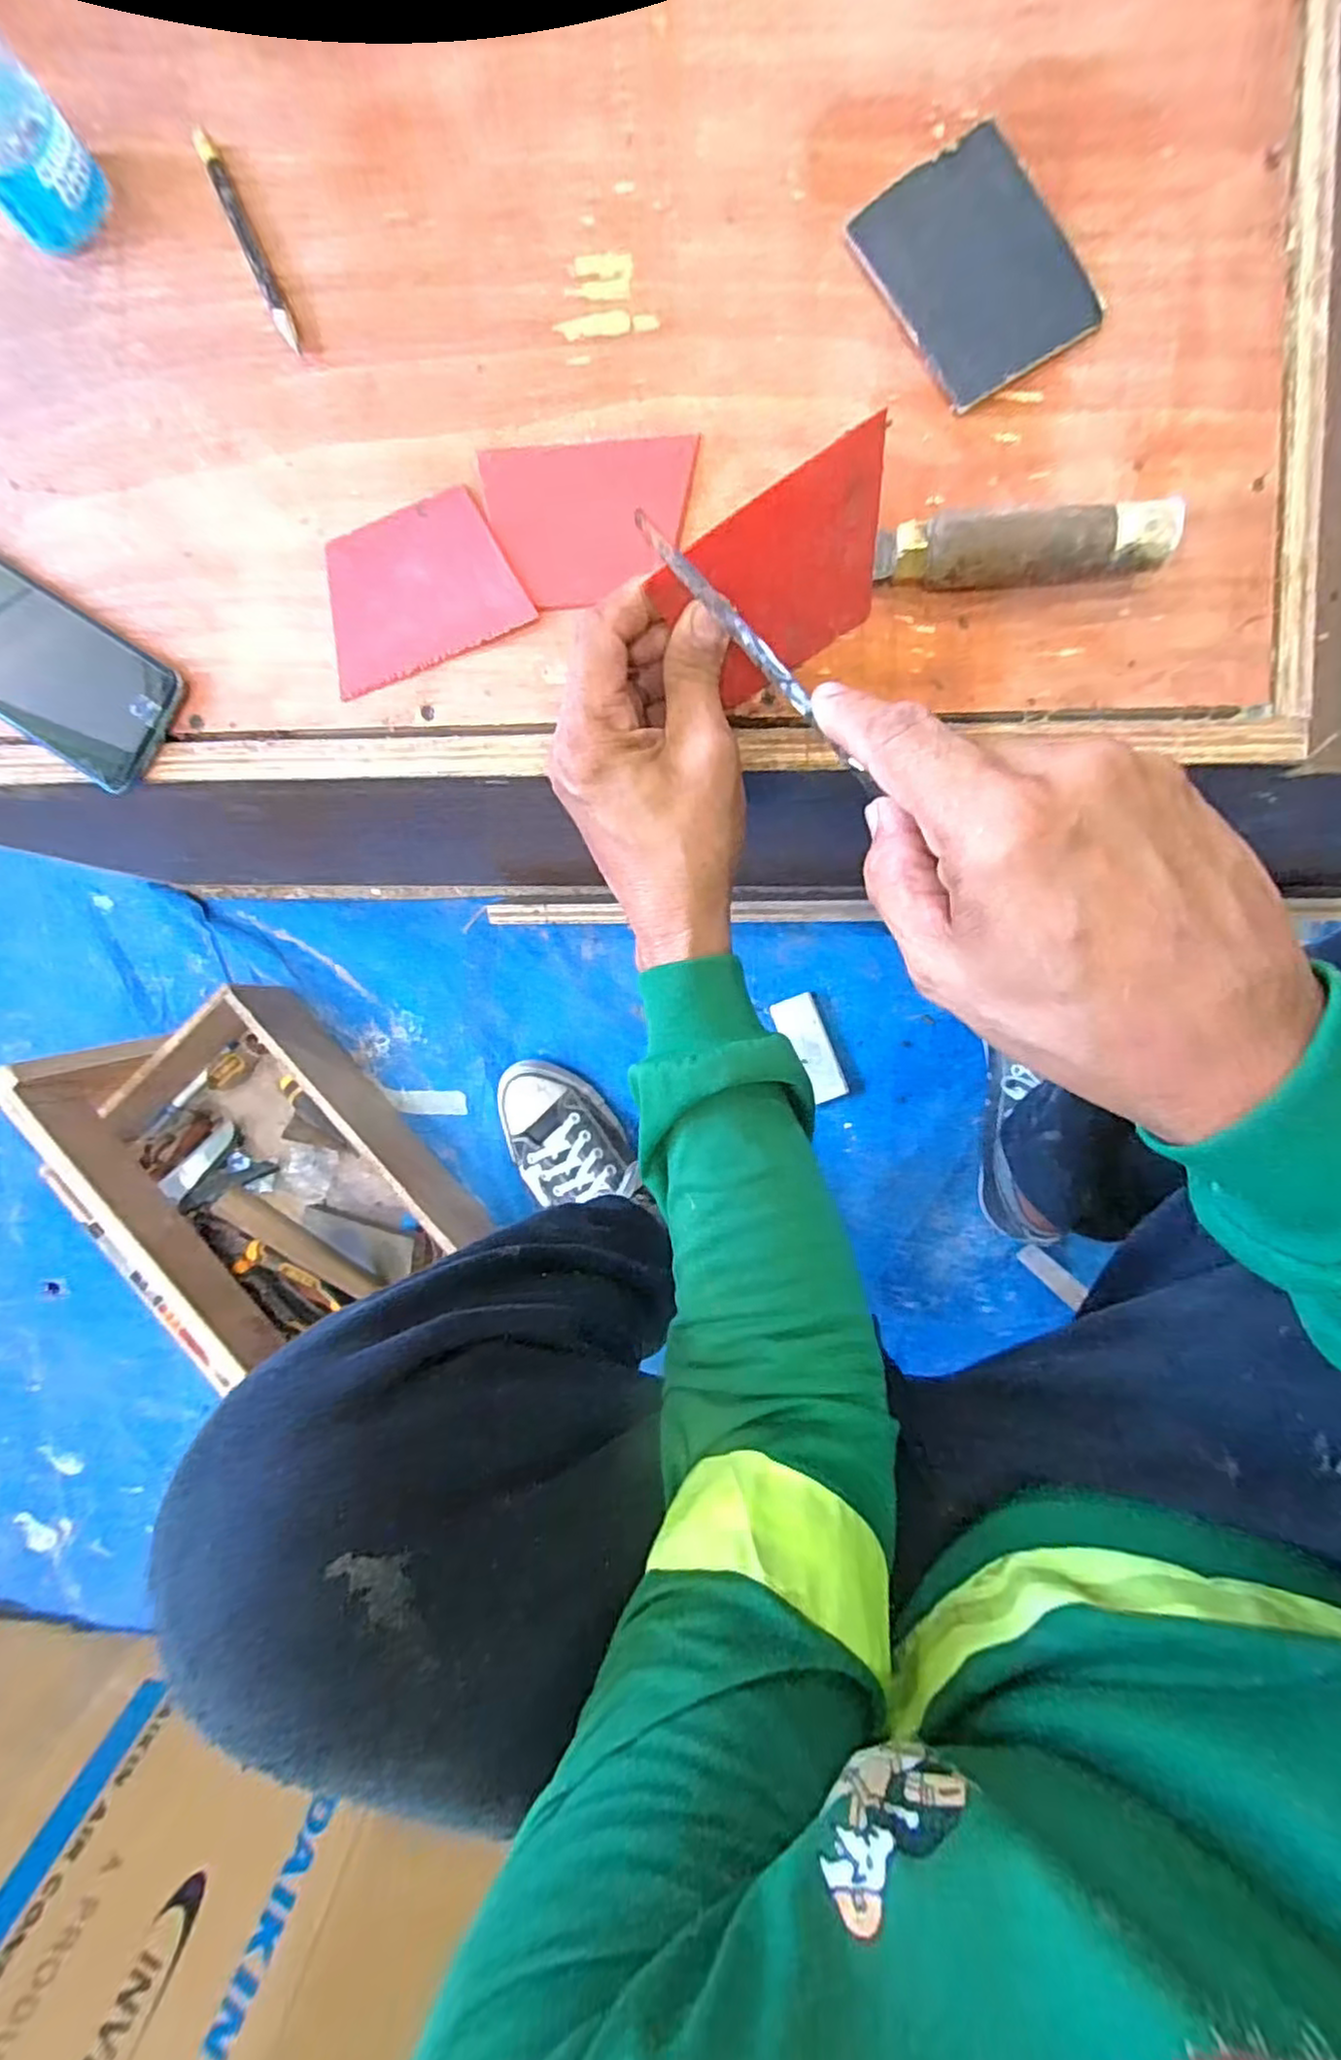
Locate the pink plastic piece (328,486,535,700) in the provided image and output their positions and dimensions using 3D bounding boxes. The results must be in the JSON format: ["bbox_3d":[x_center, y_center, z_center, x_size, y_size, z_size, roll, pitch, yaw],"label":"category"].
[{"bbox_3d":[-0.132,-0.228,0.366,0.103,0.005,0.080,-19,90,9],"label":"pink plastic piece"}]

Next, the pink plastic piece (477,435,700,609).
[{"bbox_3d":[-0.041,-0.255,0.357,0.103,0.004,0.079,-2,91,3],"label":"pink plastic piece"}]

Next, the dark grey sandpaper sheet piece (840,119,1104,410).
[{"bbox_3d":[0.143,-0.355,0.331,0.077,0.005,0.107,-30,89,6],"label":"dark grey sandpaper sheet piece"}]

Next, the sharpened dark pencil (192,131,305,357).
[{"bbox_3d":[-0.218,-0.405,0.366,0.011,0.007,0.115,-23,90,6],"label":"sharpened dark pencil"}]

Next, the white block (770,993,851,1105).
[{"bbox_3d":[0.135,0.018,0.679,0.041,0.020,0.105,-24,90,6],"label":"white block"}]

